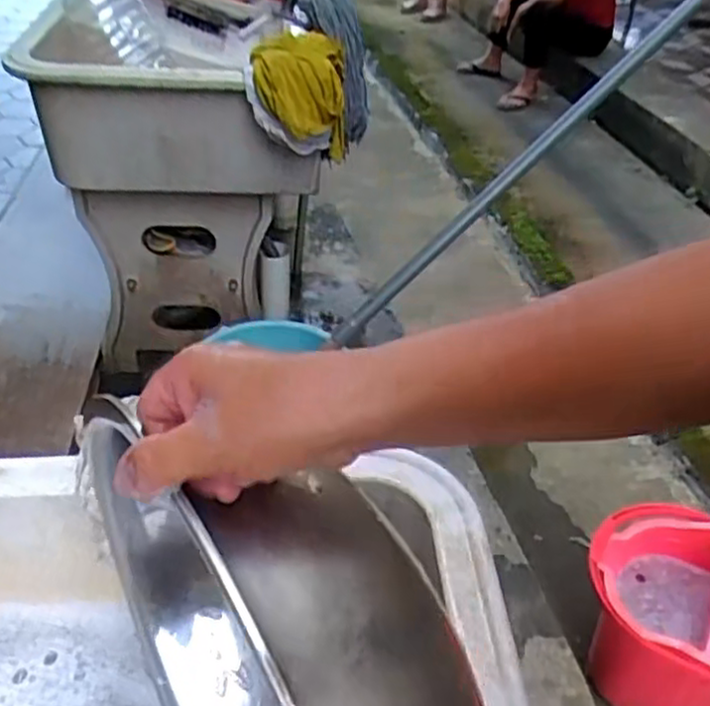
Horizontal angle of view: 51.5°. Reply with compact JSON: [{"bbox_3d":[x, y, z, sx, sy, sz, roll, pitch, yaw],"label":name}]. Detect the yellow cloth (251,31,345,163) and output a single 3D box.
[{"bbox_3d":[-0.093,-0.442,1.268,0.162,0.212,0.097,2,39,-3],"label":"yellow cloth"}]

